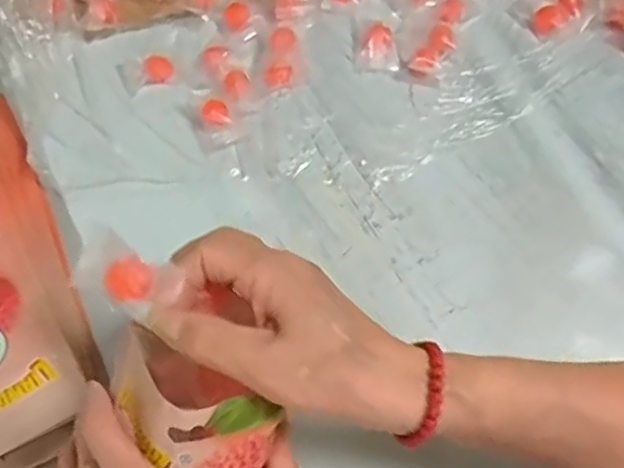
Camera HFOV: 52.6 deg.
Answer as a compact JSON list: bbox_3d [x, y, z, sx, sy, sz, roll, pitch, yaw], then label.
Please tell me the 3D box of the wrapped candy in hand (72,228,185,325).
[{"bbox_3d":[-0.086,0.017,0.283,0.054,0.013,0.027,24,66,27],"label":"wrapped candy in hand"}]

